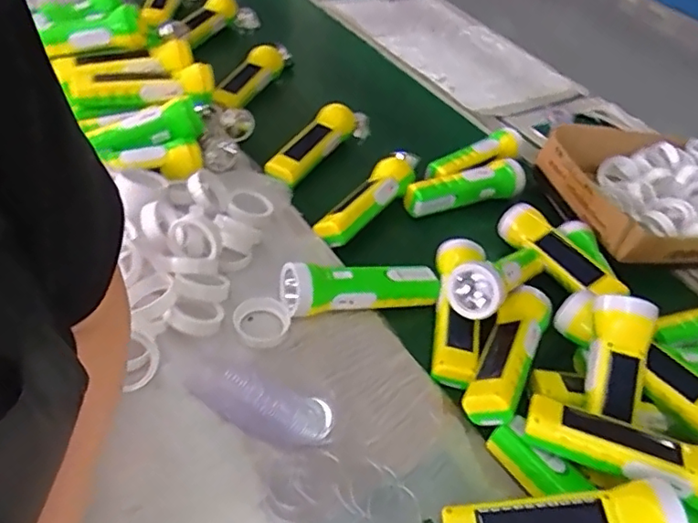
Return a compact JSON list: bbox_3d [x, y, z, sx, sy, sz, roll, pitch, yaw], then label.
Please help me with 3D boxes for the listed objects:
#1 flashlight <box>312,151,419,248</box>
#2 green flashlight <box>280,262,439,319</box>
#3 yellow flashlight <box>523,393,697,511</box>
[{"bbox_3d":[0.031,-0.082,0.683,0.045,0.034,0.184,34,49,18],"label":"flashlight"},{"bbox_3d":[0.014,0.028,0.577,0.161,0.045,0.042,0,45,-24],"label":"green flashlight"},{"bbox_3d":[0.227,0.154,0.455,0.165,0.059,0.045,22,48,15],"label":"yellow flashlight"}]

